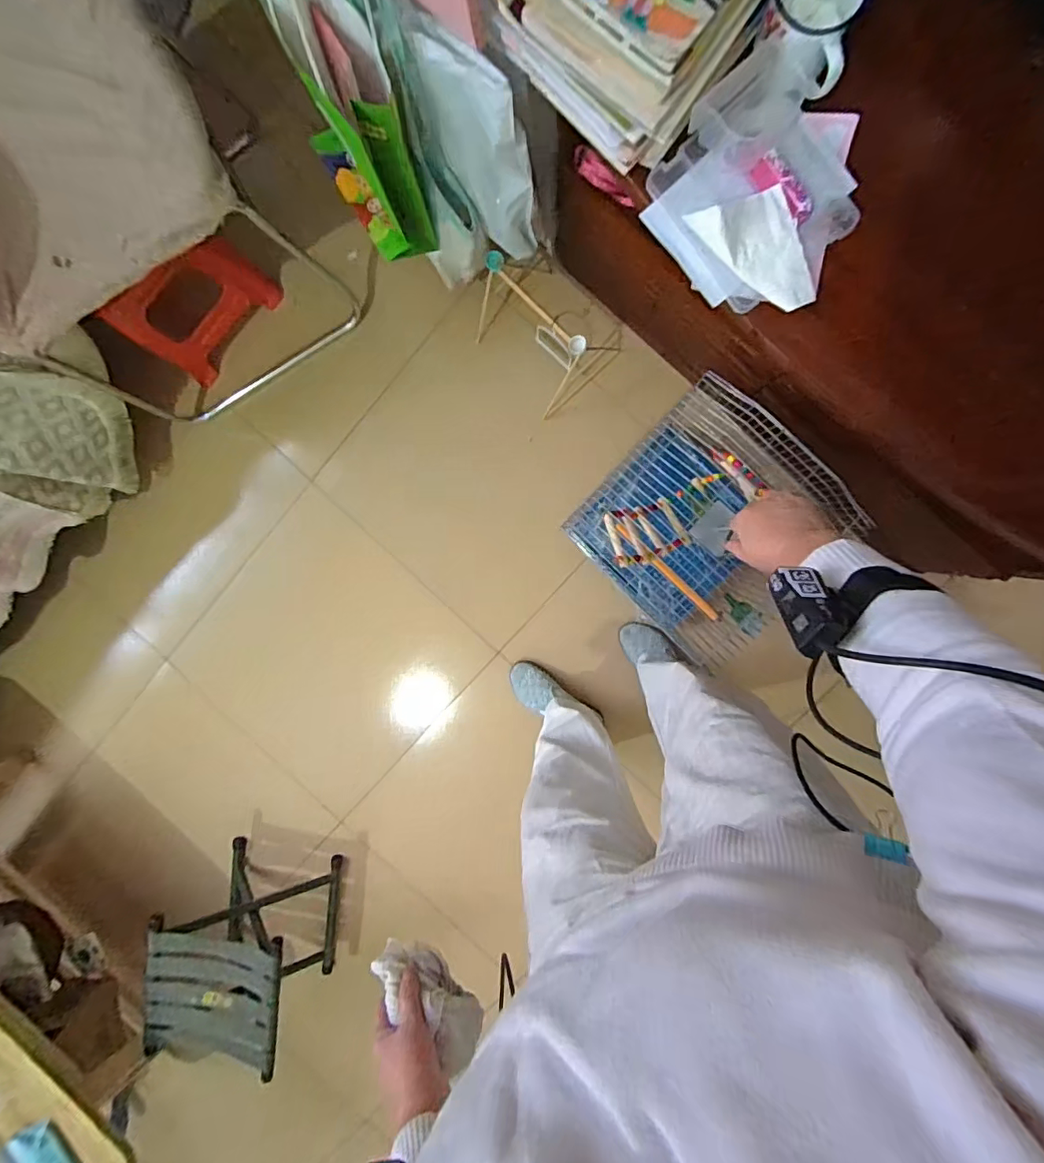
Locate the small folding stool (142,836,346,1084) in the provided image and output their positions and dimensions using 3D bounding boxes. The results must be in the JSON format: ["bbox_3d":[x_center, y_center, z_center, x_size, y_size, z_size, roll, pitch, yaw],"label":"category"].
[{"bbox_3d":[-0.621,0.864,1.185,0.299,0.280,0.342,8,96,4],"label":"small folding stool"}]

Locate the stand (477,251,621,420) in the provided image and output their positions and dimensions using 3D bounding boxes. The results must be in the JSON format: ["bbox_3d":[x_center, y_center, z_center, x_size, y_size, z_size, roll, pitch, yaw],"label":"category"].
[{"bbox_3d":[0.034,-0.518,1.008,0.205,0.195,0.270,-41,91,8],"label":"stand"}]

